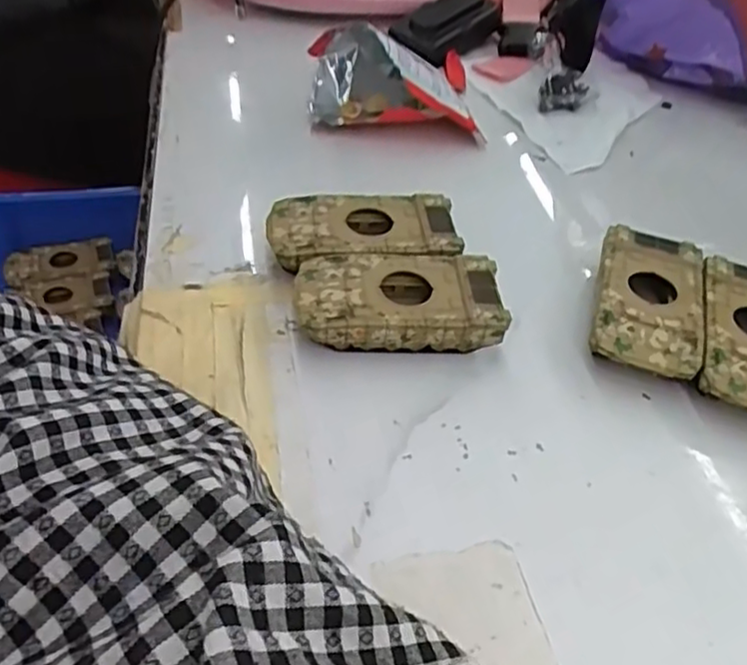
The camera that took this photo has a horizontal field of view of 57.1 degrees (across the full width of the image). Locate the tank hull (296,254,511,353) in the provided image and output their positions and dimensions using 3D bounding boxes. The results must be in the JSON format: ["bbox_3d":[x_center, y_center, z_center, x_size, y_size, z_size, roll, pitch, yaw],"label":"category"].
[{"bbox_3d":[0.012,-0.013,0.332,0.095,0.025,0.050,0,46,-6],"label":"tank hull"}]

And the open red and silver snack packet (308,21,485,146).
[{"bbox_3d":[0.016,-0.173,0.460,0.115,0.066,0.066,6,45,-1],"label":"open red and silver snack packet"}]

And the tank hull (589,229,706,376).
[{"bbox_3d":[0.136,-0.012,0.347,0.049,0.028,0.092,16,46,10],"label":"tank hull"}]

